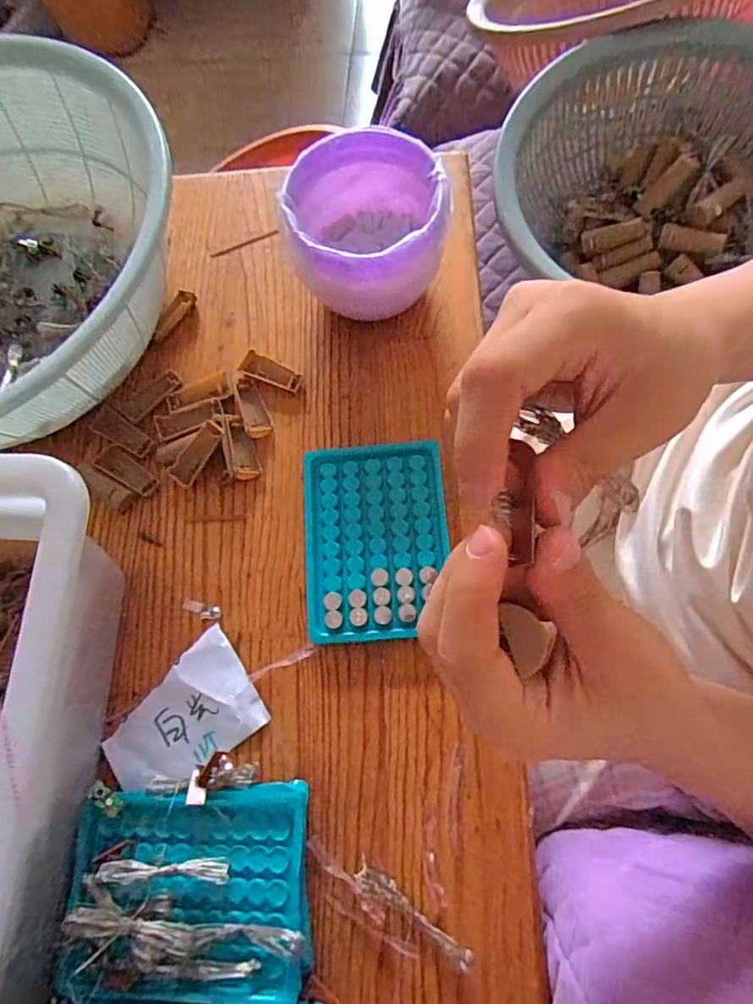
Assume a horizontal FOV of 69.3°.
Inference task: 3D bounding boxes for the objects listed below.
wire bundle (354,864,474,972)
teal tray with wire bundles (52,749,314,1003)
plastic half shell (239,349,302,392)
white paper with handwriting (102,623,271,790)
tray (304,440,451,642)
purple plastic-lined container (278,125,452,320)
[{"bbox_3d":[0.021,0.227,0.299,0.071,0.013,0.015,27,75,14],"label":"wire bundle"},{"bbox_3d":[-0.102,0.208,0.293,0.132,0.042,0.105,-5,70,3],"label":"teal tray with wire bundles"},{"bbox_3d":[-0.081,-0.101,0.419,0.048,0.007,0.018,20,73,12],"label":"plastic half shell"},{"bbox_3d":[-0.124,0.137,0.346,0.096,0.011,0.068,-35,71,-8],"label":"white paper with handwriting"},{"bbox_3d":[0.000,0.025,0.370,0.094,0.019,0.129,-5,70,4],"label":"tray"},{"bbox_3d":[-0.010,-0.190,0.404,0.105,0.102,0.103,0,71,-1],"label":"purple plastic-lined container"}]

